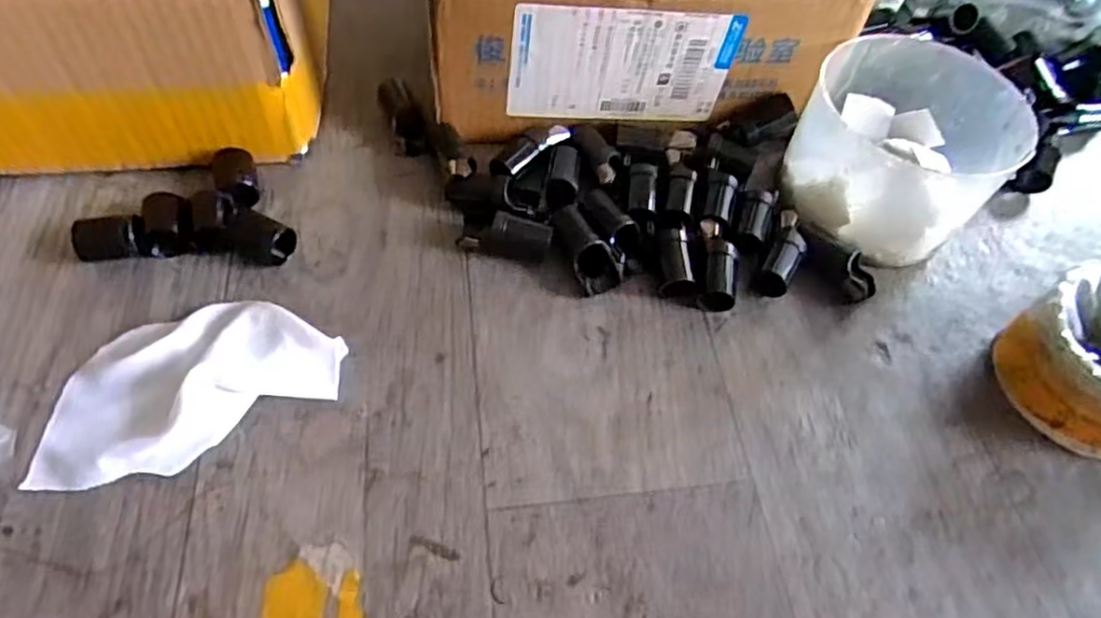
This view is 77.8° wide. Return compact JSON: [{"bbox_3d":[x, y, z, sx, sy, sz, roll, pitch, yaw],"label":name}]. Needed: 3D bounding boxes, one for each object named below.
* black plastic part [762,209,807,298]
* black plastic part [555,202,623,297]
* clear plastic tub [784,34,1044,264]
[{"bbox_3d":[0.131,-0.029,0.386,0.018,0.020,0.053,23,56,11],"label":"black plastic part"},{"bbox_3d":[0.018,-0.033,0.381,0.024,0.021,0.054,-20,59,-19],"label":"black plastic part"},{"bbox_3d":[0.203,-0.091,0.403,0.111,0.081,0.115,3,56,-4],"label":"clear plastic tub"}]

